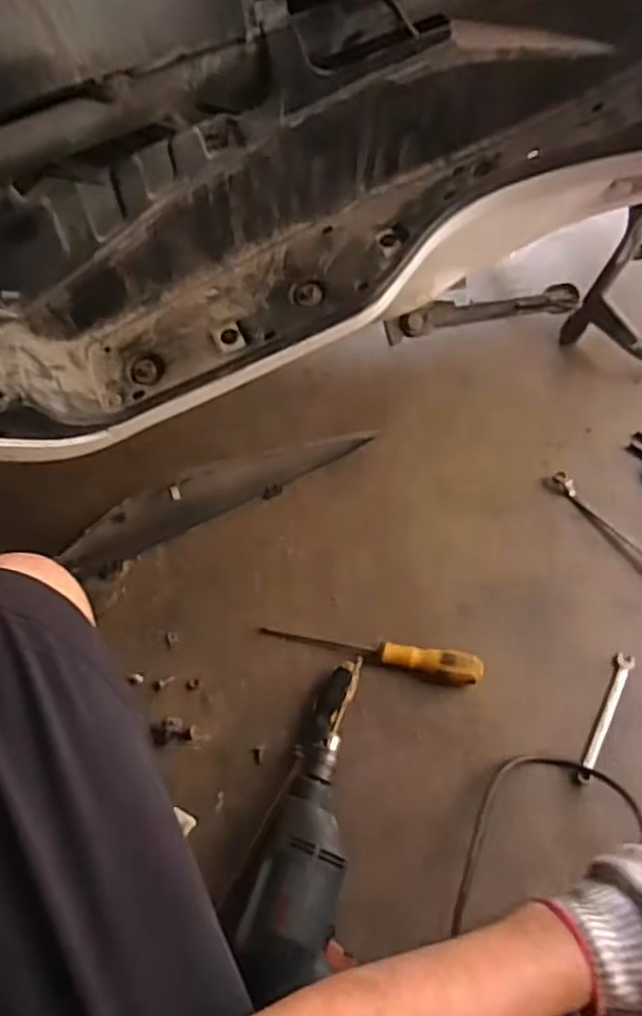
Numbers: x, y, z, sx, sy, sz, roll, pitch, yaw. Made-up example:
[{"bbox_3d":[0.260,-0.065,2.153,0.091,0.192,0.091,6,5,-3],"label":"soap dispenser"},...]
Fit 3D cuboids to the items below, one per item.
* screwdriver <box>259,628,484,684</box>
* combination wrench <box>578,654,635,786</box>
[{"bbox_3d":[0.057,0.153,0.767,0.240,0.028,0.028,13,60,5],"label":"screwdriver"},{"bbox_3d":[0.308,0.225,0.758,0.019,0.005,0.154,27,63,13],"label":"combination wrench"}]

